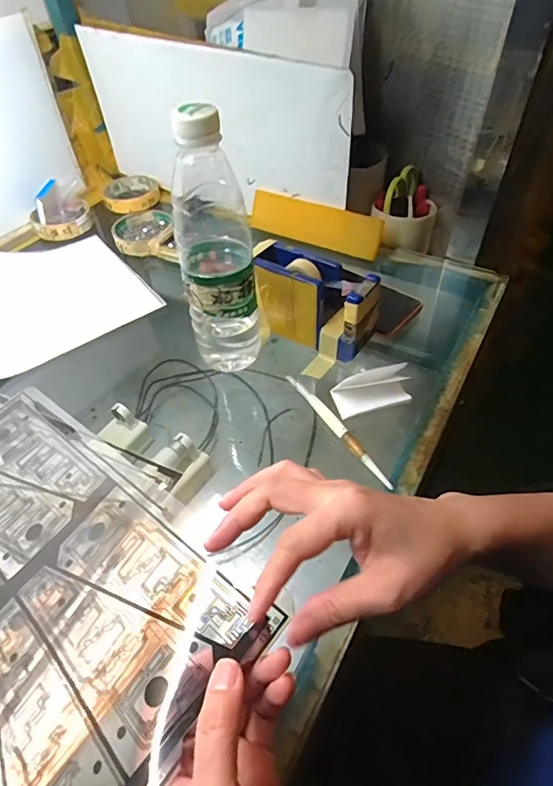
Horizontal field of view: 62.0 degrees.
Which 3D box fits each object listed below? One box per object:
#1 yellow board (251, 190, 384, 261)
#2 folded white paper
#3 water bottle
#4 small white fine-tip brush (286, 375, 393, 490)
[{"bbox_3d":[0.046,-0.223,0.603,0.187,0.051,0.013,25,24,23],"label":"yellow board"},{"bbox_3d":[0.087,-0.001,0.417,0.064,0.033,0.028,-10,48,-5],"label":"folded white paper"},{"bbox_3d":[-0.051,-0.115,0.393,0.060,0.226,0.062,-4,48,1],"label":"water bottle"},{"bbox_3d":[0.051,0.029,0.403,0.008,0.014,0.146,-26,51,-17],"label":"small white fine-tip brush"}]

